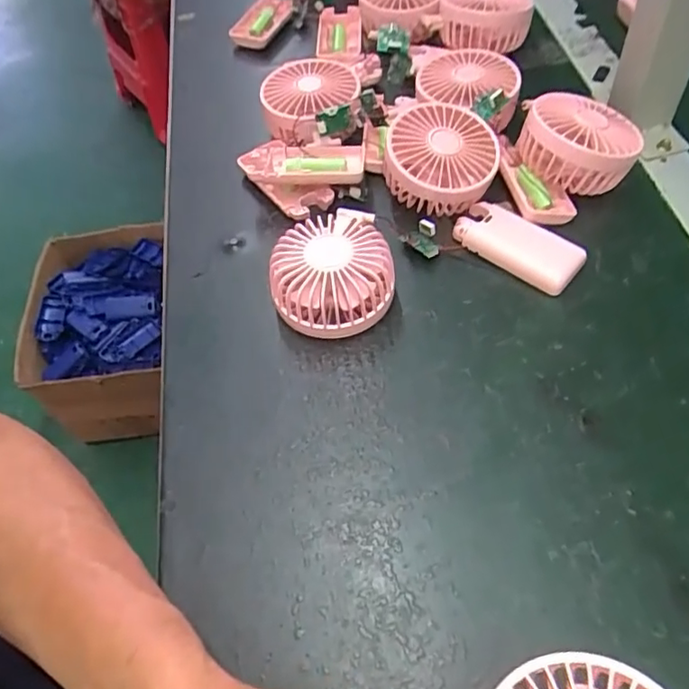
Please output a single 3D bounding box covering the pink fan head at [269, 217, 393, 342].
[{"bbox_3d":[-0.011,-0.046,0.409,0.078,0.049,0.076,-2,56,3],"label":"pink fan head"}]

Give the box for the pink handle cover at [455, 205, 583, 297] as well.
[{"bbox_3d":[0.128,-0.073,0.437,0.092,0.019,0.044,37,67,25],"label":"pink handle cover"}]

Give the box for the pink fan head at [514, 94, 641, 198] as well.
[{"bbox_3d":[0.183,-0.161,0.457,0.089,0.036,0.082,5,57,8],"label":"pink fan head"}]

